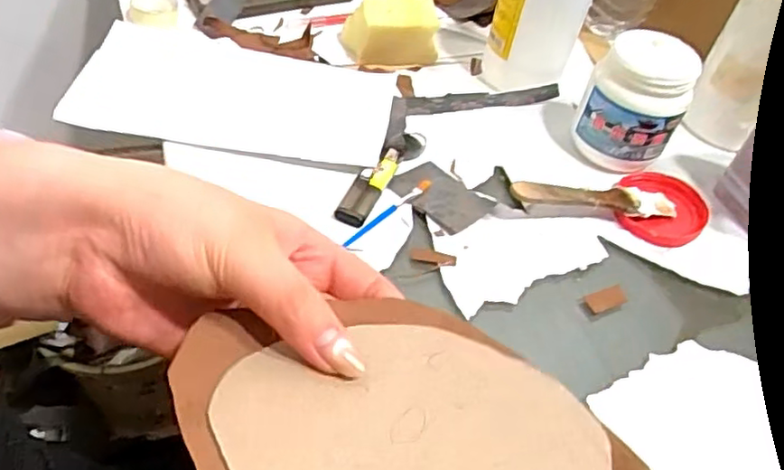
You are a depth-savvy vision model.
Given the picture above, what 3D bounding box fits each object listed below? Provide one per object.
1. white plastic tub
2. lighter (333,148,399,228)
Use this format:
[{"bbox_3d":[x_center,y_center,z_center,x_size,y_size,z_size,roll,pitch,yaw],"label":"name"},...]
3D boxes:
[{"bbox_3d":[0.194,-0.106,0.505,0.071,0.087,0.071,5,47,-5],"label":"white plastic tub"},{"bbox_3d":[-0.018,-0.035,0.464,0.022,0.012,0.085,21,48,10],"label":"lighter"}]

